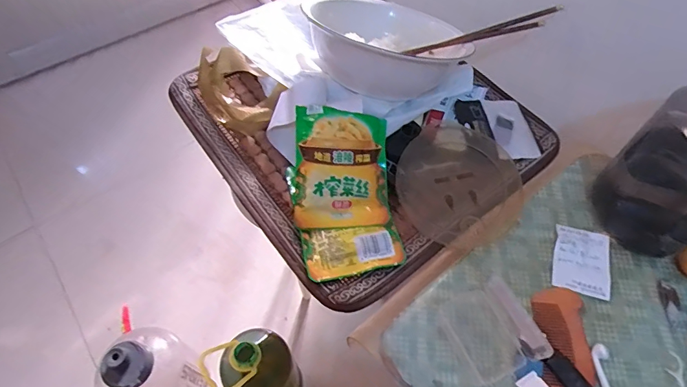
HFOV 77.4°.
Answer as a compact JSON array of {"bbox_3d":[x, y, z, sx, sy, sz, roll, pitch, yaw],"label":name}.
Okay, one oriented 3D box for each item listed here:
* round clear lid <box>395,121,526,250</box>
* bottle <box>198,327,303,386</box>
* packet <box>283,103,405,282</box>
[{"bbox_3d":[0.135,-0.010,0.502,0.145,0.011,0.143,2,69,-6],"label":"round clear lid"},{"bbox_3d":[-0.123,0.288,0.683,0.097,0.317,0.104,0,59,-1],"label":"bottle"},{"bbox_3d":[0.000,-0.004,0.470,0.109,0.018,0.184,-4,80,-8],"label":"packet"}]

